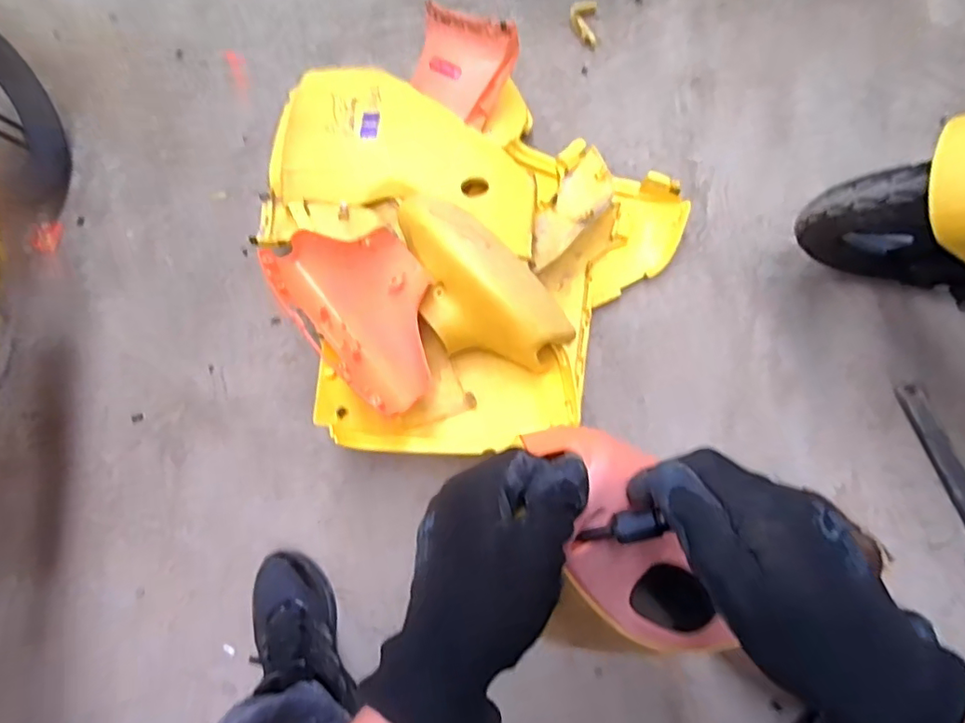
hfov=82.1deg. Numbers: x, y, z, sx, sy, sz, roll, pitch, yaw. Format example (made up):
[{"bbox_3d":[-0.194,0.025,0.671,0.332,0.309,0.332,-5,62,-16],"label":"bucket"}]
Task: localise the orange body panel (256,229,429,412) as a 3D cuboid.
[{"bbox_3d":[-0.154,-0.075,0.740,0.167,0.076,0.295,-40,72,-11],"label":"orange body panel"}]

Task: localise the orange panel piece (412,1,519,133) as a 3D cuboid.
[{"bbox_3d":[-0.038,-0.525,0.988,0.229,0.172,0.065,39,31,29],"label":"orange panel piece"}]

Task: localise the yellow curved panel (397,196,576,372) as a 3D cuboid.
[{"bbox_3d":[-0.017,-0.113,0.744,0.152,0.101,0.288,-33,71,-9],"label":"yellow curved panel"}]

